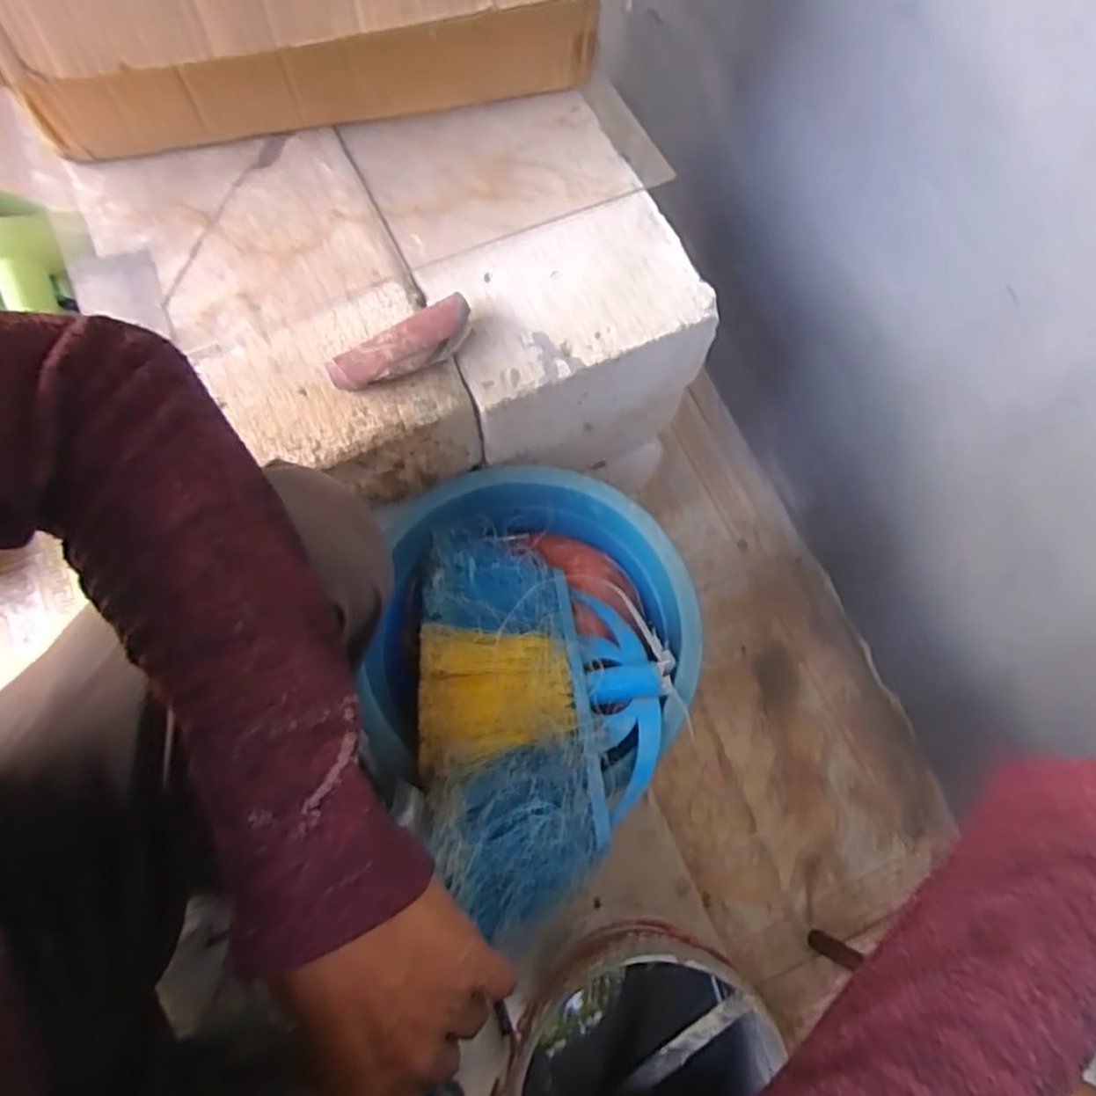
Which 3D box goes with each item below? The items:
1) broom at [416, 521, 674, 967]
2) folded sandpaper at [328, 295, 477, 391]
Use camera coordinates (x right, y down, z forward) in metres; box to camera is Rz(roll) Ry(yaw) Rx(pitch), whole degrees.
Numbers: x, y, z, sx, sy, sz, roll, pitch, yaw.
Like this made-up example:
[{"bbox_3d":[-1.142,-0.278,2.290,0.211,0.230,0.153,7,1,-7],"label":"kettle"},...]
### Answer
[{"bbox_3d":[-0.003,0.102,0.484,0.172,0.060,0.289,-3,45,-13],"label":"broom"},{"bbox_3d":[-0.097,-0.135,0.481,0.104,0.028,0.032,-33,74,-13],"label":"folded sandpaper"}]

